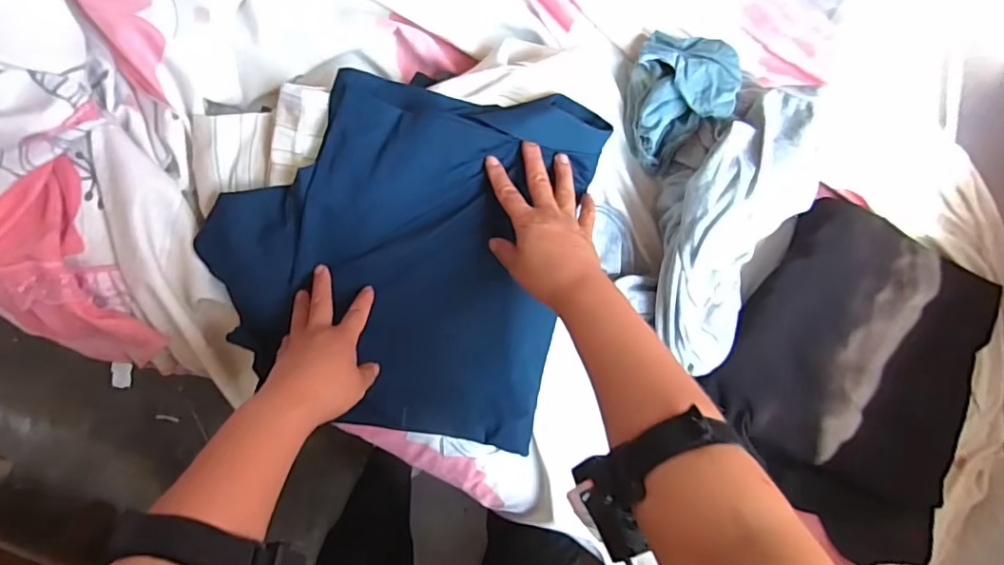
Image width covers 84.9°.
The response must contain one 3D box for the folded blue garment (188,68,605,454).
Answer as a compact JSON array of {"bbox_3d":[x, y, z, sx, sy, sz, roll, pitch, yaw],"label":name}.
[{"bbox_3d":[-0.100,-0.024,0.523,0.337,0.050,0.341,13,94,-6],"label":"folded blue garment"}]

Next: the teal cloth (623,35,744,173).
[{"bbox_3d":[0.189,-0.190,0.571,0.097,0.079,0.136,2,95,-5],"label":"teal cloth"}]

